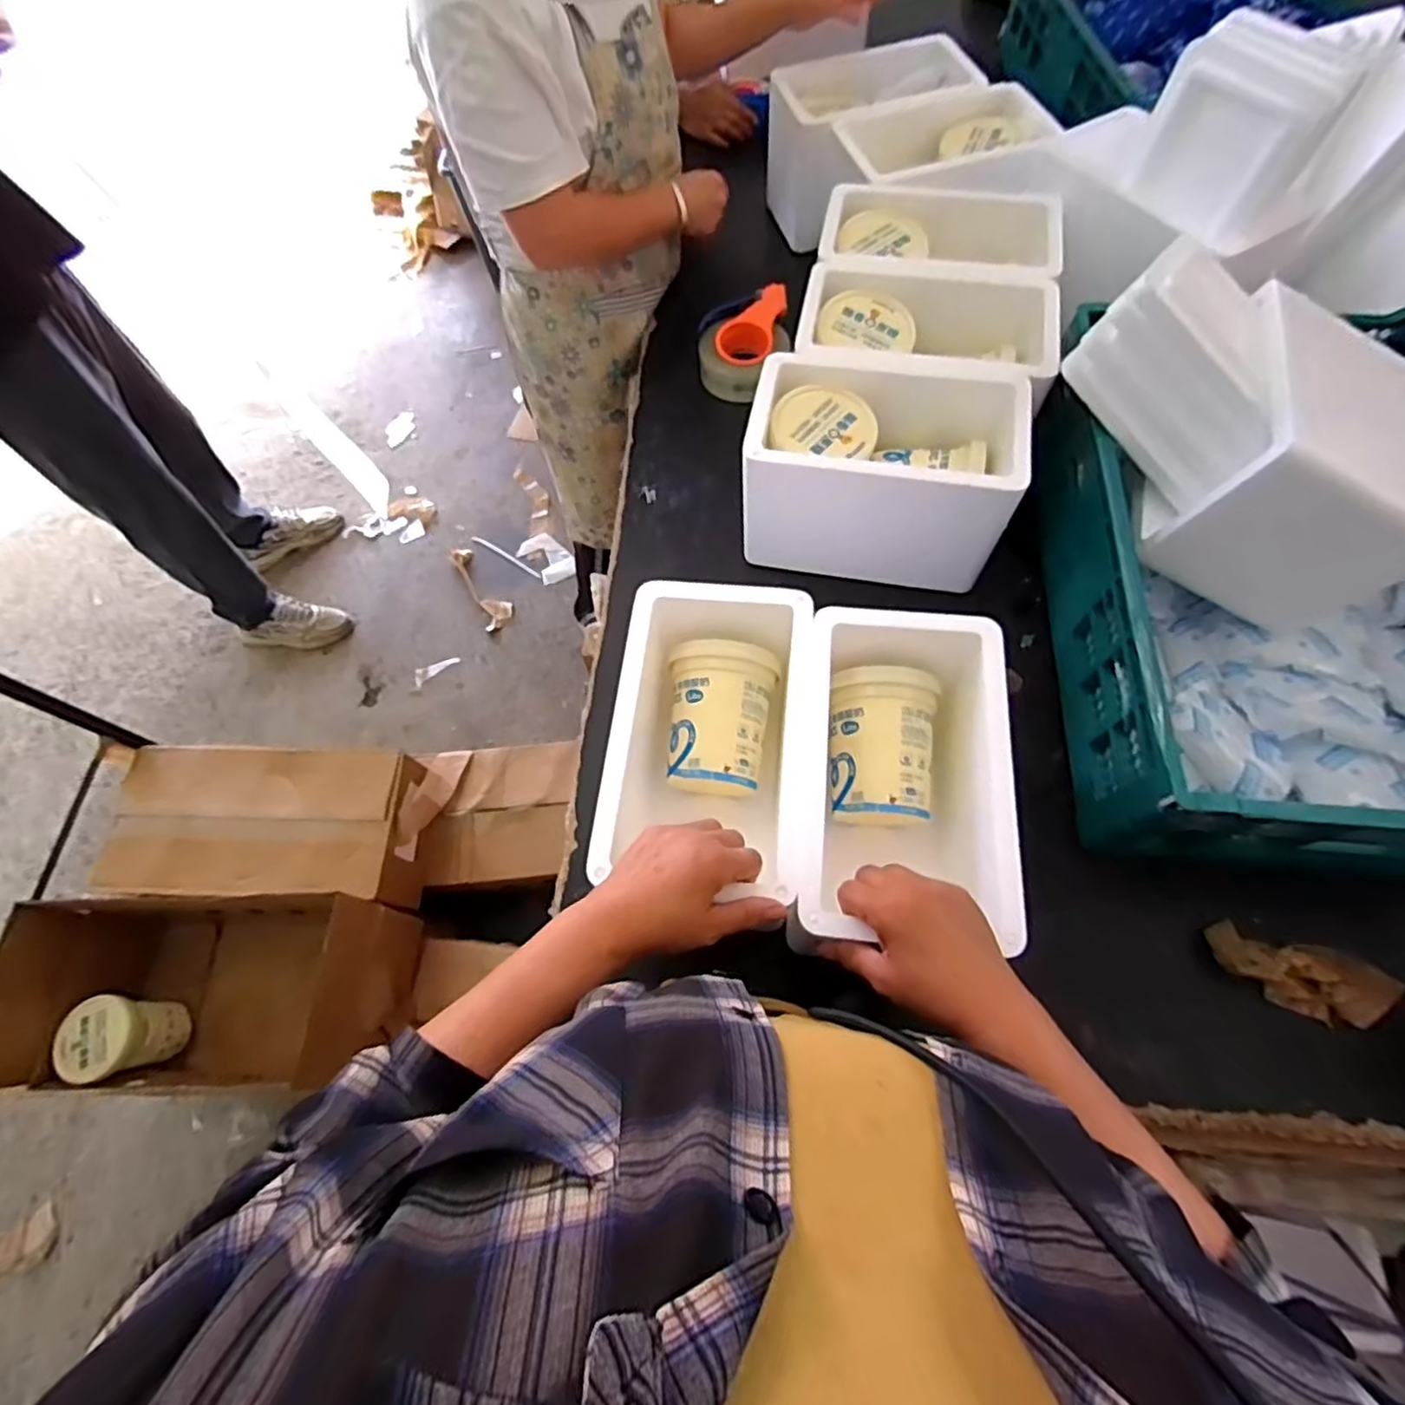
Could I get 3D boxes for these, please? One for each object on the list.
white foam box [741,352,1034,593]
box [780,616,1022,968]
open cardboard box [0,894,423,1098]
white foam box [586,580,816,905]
[{"bbox_3d":[0.201,-0.271,0.788,0.285,0.171,0.181,9,66,7],"label":"white foam box"},{"bbox_3d":[0.170,0.083,0.627,0.162,0.195,0.280,5,66,5],"label":"box"},{"bbox_3d":[-0.731,0.444,1.041,0.511,0.272,0.278,-3,65,2],"label":"open cardboard box"},{"bbox_3d":[0.007,0.048,0.646,0.169,0.170,0.275,5,66,5],"label":"white foam box"}]

